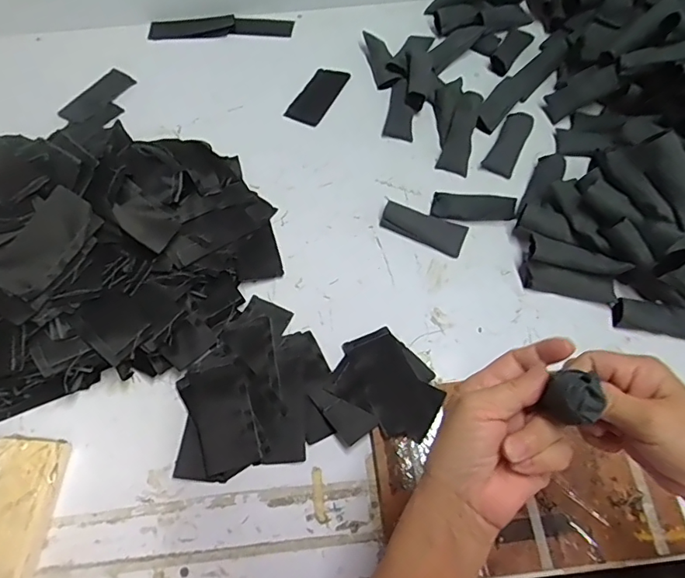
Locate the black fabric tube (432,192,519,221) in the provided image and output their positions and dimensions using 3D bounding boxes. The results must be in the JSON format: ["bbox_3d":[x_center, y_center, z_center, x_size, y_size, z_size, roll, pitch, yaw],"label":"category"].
[{"bbox_3d":[0.161,-0.103,0.626,0.099,0.028,0.033,15,63,10],"label":"black fabric tube"}]

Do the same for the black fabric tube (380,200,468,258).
[{"bbox_3d":[0.099,-0.076,0.626,0.103,0.016,0.040,24,65,14],"label":"black fabric tube"}]

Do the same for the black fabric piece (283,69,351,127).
[{"bbox_3d":[-0.037,-0.285,0.750,0.056,0.005,0.113,22,64,14],"label":"black fabric piece"}]

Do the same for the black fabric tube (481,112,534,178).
[{"bbox_3d":[0.224,-0.195,0.677,0.039,0.011,0.096,27,75,14],"label":"black fabric tube"}]

